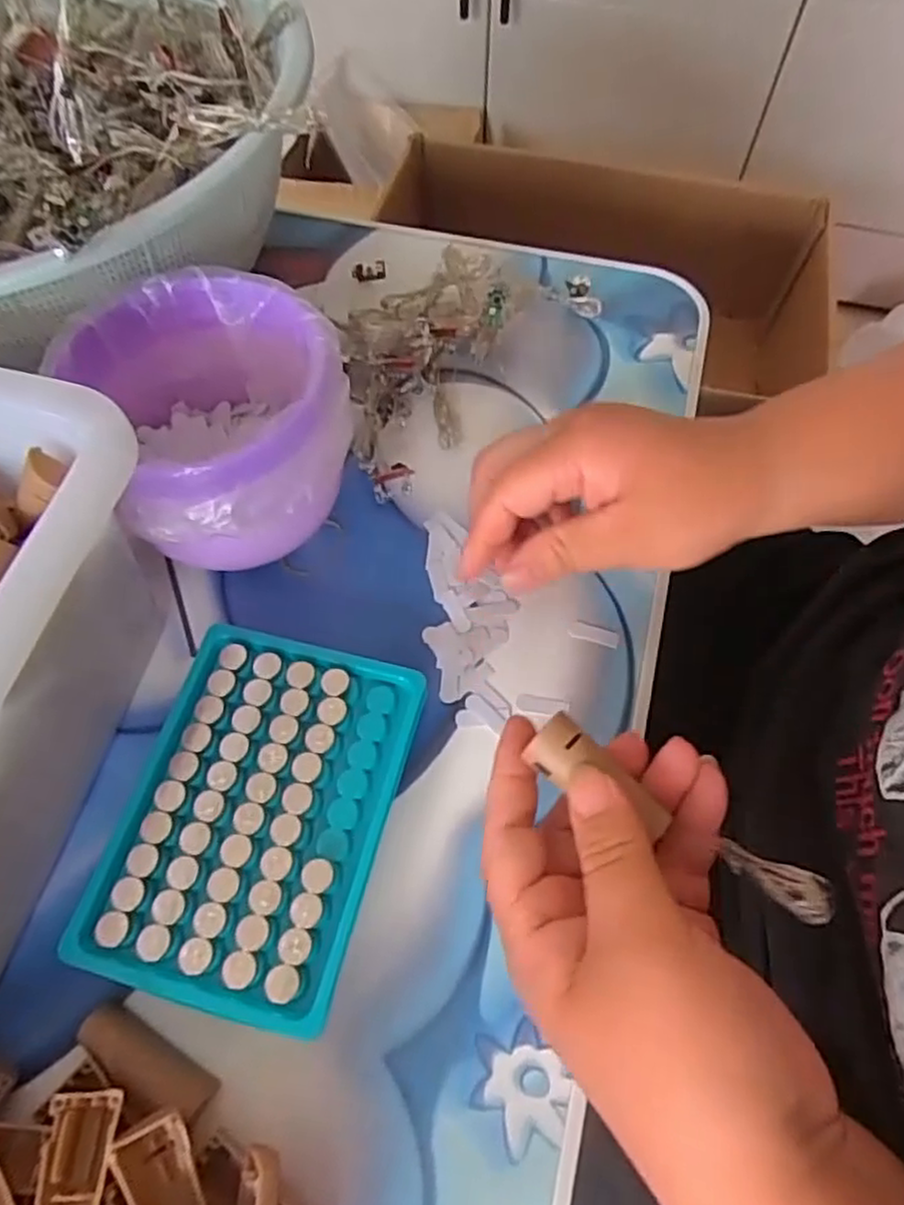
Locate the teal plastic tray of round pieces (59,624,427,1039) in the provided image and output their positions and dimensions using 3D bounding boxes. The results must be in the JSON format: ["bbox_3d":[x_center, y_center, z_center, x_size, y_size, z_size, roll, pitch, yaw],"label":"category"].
[{"bbox_3d":[-0.072,0.079,0.271,0.093,0.022,0.131,14,64,7],"label":"teal plastic tray of round pieces"}]

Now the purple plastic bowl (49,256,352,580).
[{"bbox_3d":[-0.097,-0.073,0.313,0.103,0.088,0.112,-31,67,-15],"label":"purple plastic bowl"}]

